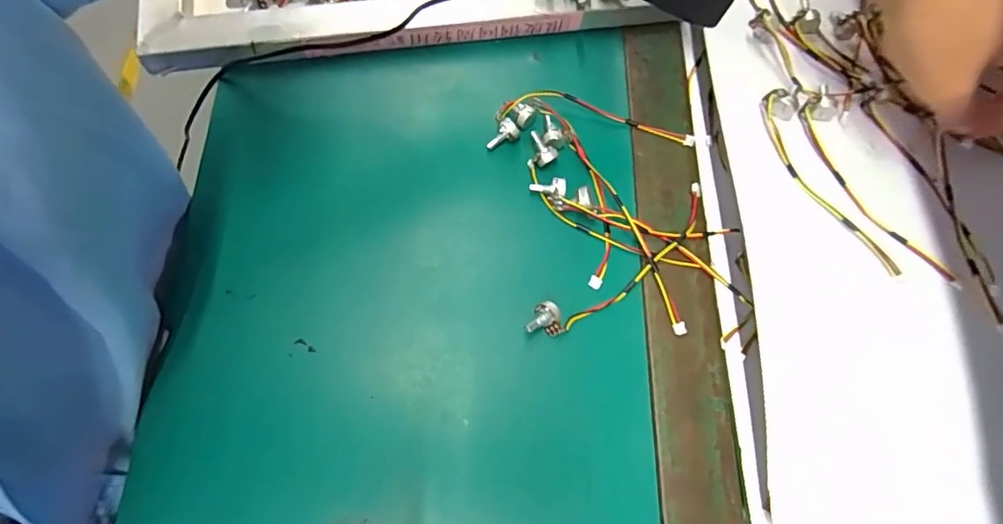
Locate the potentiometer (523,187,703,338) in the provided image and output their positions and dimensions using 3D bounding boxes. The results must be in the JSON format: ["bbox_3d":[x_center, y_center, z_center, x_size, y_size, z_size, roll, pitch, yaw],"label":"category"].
[{"bbox_3d":[0.083,0.001,0.335,0.161,0.014,0.028,-36,76,-13],"label":"potentiometer"}]

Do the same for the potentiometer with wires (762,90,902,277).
[{"bbox_3d":[0.212,-0.054,0.336,0.037,0.014,0.139,-9,72,-5],"label":"potentiometer with wires"}]

